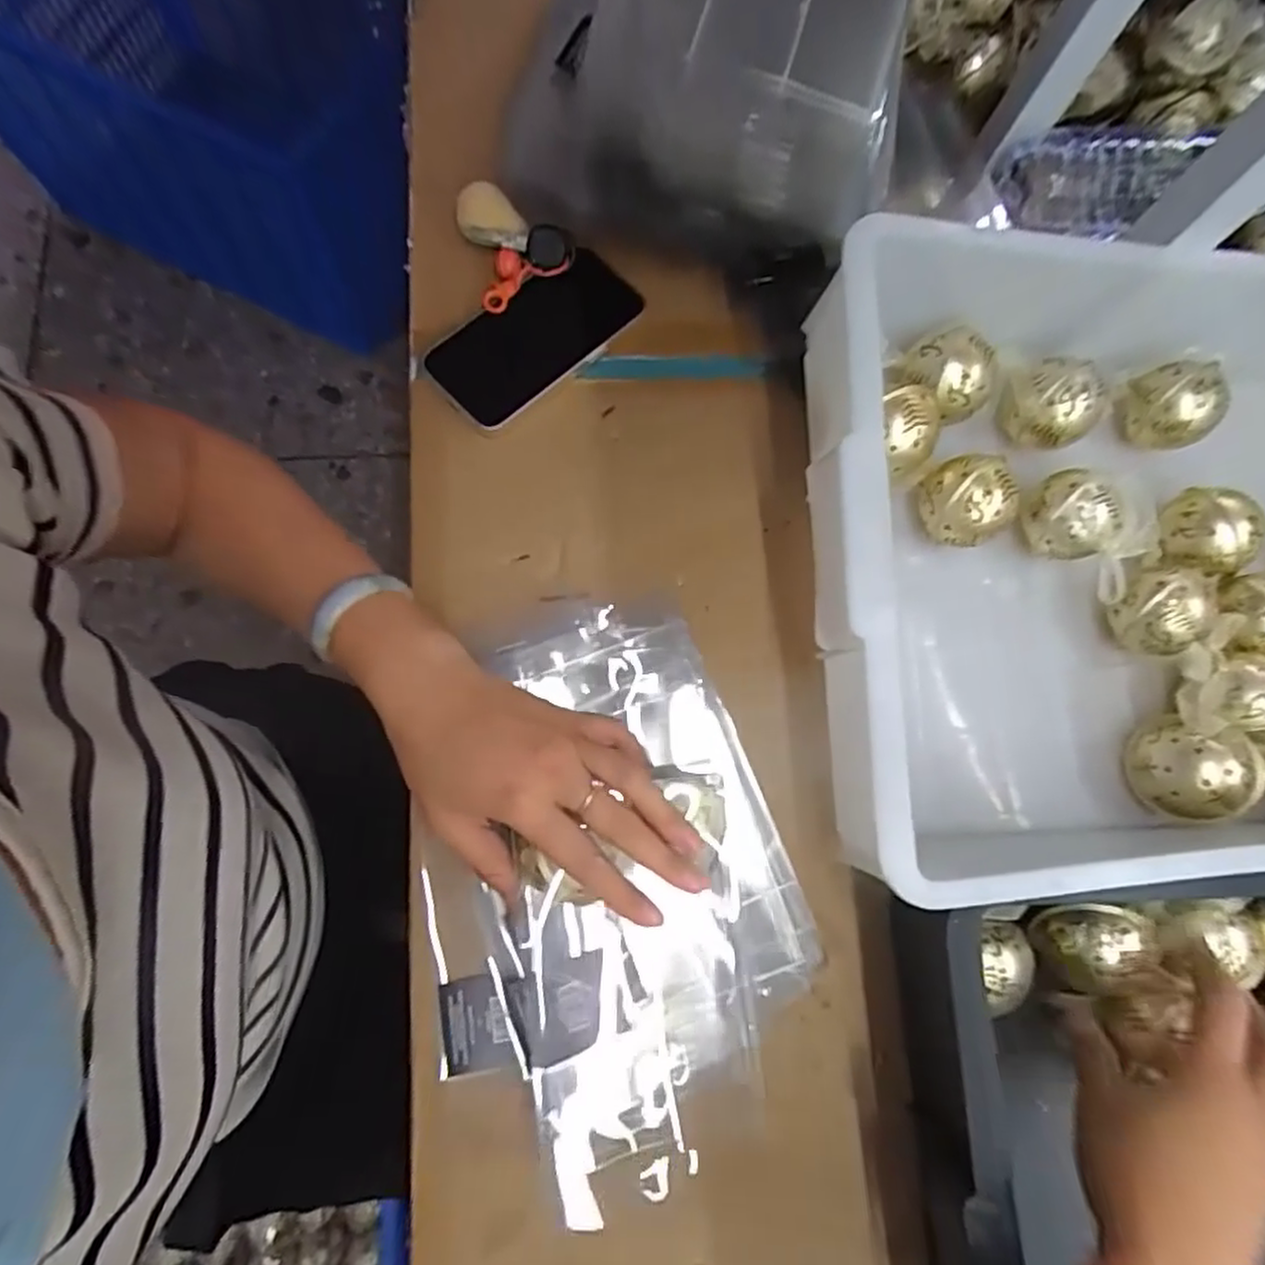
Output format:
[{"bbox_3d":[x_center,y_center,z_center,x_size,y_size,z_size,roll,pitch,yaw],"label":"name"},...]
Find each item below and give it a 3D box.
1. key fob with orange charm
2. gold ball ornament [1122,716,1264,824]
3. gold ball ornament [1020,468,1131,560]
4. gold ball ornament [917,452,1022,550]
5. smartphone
[{"bbox_3d":[-0.074,-0.257,0.465,0.068,0.028,0.073,-16,79,-8],"label":"key fob with orange charm"},{"bbox_3d":[0.327,0.081,0.416,0.054,0.045,0.052,1,77,-5],"label":"gold ball ornament"},{"bbox_3d":[0.268,-0.068,0.438,0.044,0.056,0.055,-37,82,-13],"label":"gold ball ornament"},{"bbox_3d":[0.199,-0.076,0.426,0.046,0.048,0.053,-37,83,-12],"label":"gold ball ornament"},{"bbox_3d":[-0.061,-0.195,0.463,0.141,0.013,0.068,-42,78,-16],"label":"smartphone"}]

